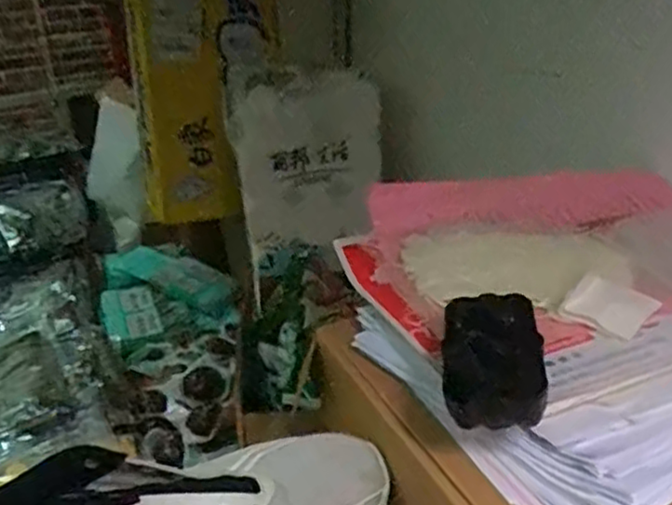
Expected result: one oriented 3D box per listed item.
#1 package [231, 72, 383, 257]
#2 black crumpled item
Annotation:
[{"bbox_3d":[-0.044,-0.136,1.021,0.195,0.238,0.089,-13,27,-21],"label":"package"},{"bbox_3d":[0.087,0.059,0.388,0.052,0.028,0.104,2,26,12],"label":"black crumpled item"}]

